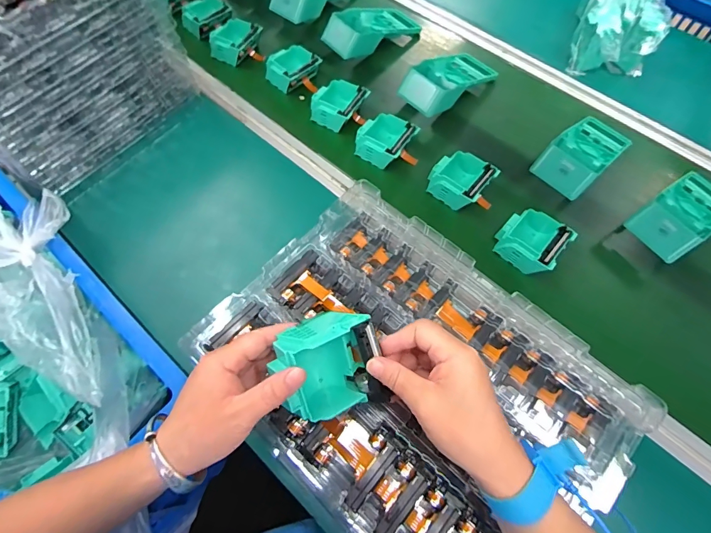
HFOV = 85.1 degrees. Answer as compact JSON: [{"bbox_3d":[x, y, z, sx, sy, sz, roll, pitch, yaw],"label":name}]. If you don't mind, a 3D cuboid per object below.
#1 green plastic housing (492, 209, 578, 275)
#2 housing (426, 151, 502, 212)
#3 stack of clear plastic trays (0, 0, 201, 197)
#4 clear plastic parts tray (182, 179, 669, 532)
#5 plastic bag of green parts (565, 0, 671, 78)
[{"bbox_3d":[0.239,-0.032,0.526,0.082,0.041,0.078,38,69,17],"label":"green plastic housing"},{"bbox_3d":[0.152,-0.124,0.567,0.079,0.044,0.075,33,68,15],"label":"housing"},{"bbox_3d":[-0.470,-0.324,0.553,0.348,0.208,0.271,34,68,16],"label":"stack of clear plastic trays"},{"bbox_3d":[0.055,0.108,0.383,0.380,0.032,0.280,40,70,18],"label":"clear plastic parts tray"},{"bbox_3d":[0.485,-0.447,0.715,0.138,0.091,0.205,22,65,10],"label":"plastic bag of green parts"}]

